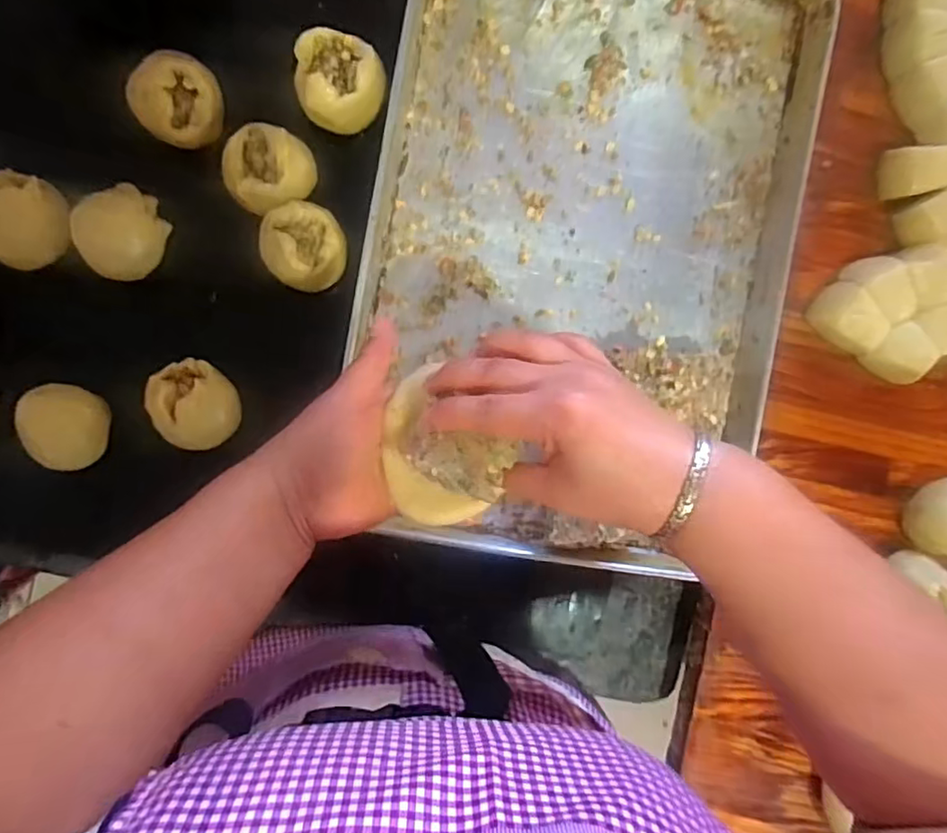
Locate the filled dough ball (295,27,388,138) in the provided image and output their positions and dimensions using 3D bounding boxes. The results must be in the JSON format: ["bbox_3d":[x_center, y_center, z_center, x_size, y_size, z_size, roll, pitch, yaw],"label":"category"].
[{"bbox_3d":[-0.121,-0.301,0.548,0.076,0.039,0.080,0,90,-8],"label":"filled dough ball"}]

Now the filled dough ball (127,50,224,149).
[{"bbox_3d":[-0.254,-0.273,0.521,0.069,0.048,0.060,-36,95,-6],"label":"filled dough ball"}]

